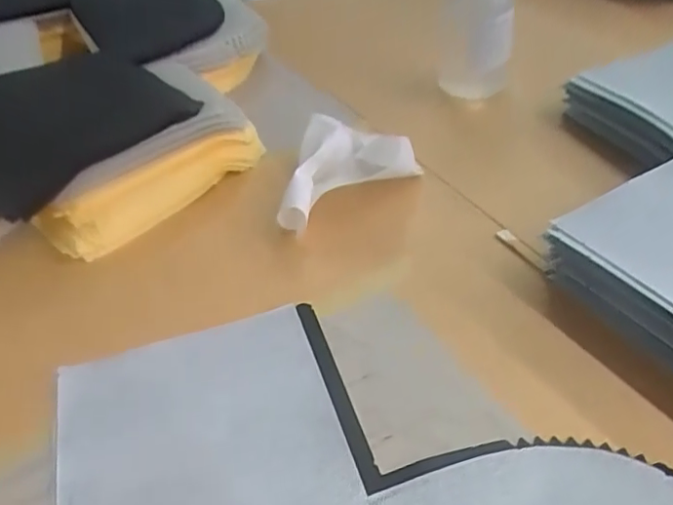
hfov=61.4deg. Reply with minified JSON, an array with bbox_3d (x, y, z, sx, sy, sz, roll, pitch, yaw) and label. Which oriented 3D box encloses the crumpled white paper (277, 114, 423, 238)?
[{"bbox_3d":[0.001,-0.069,0.436,0.132,0.038,0.085,-25,46,-21],"label":"crumpled white paper"}]

